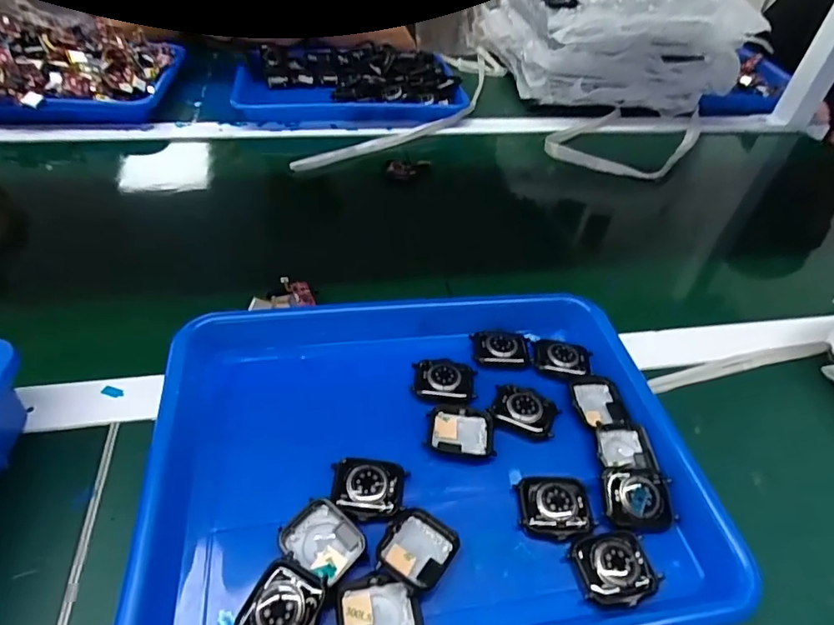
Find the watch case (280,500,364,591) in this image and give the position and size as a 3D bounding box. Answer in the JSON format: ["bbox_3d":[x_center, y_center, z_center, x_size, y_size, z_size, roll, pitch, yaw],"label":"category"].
[{"bbox_3d":[-0.052,0.127,0.289,0.042,0.013,0.034,30,48,23],"label":"watch case"}]

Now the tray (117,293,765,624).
[{"bbox_3d":[0.003,0.086,0.349,0.319,0.054,0.270,-4,44,-10],"label":"tray"}]

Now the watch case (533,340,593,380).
[{"bbox_3d":[0.113,0.036,0.395,0.046,0.007,0.036,4,43,-3],"label":"watch case"}]

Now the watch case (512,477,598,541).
[{"bbox_3d":[0.084,0.117,0.313,0.044,0.008,0.036,4,43,-2],"label":"watch case"}]

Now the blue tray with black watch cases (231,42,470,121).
[{"bbox_3d":[-0.108,-0.361,0.793,0.330,0.051,0.257,-7,45,-13],"label":"blue tray with black watch cases"}]

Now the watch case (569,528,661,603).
[{"bbox_3d":[0.113,0.143,0.292,0.043,0.008,0.037,-10,46,-16],"label":"watch case"}]

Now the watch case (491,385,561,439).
[{"bbox_3d":[0.076,0.068,0.361,0.045,0.007,0.033,17,44,11],"label":"watch case"}]

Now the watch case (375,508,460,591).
[{"bbox_3d":[0.001,0.131,0.288,0.038,0.011,0.041,21,45,15],"label":"watch case"}]

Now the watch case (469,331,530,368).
[{"bbox_3d":[0.066,0.027,0.398,0.044,0.005,0.030,5,43,-1],"label":"watch case"}]

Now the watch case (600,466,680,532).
[{"bbox_3d":[0.136,0.114,0.318,0.042,0.011,0.036,2,60,-2],"label":"watch case"}]

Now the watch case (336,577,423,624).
[{"bbox_3d":[-0.019,0.155,0.265,0.043,0.008,0.033,-3,44,-9],"label":"watch case"}]

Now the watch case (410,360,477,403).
[{"bbox_3d":[0.020,0.049,0.373,0.045,0.006,0.034,3,44,-4],"label":"watch case"}]

